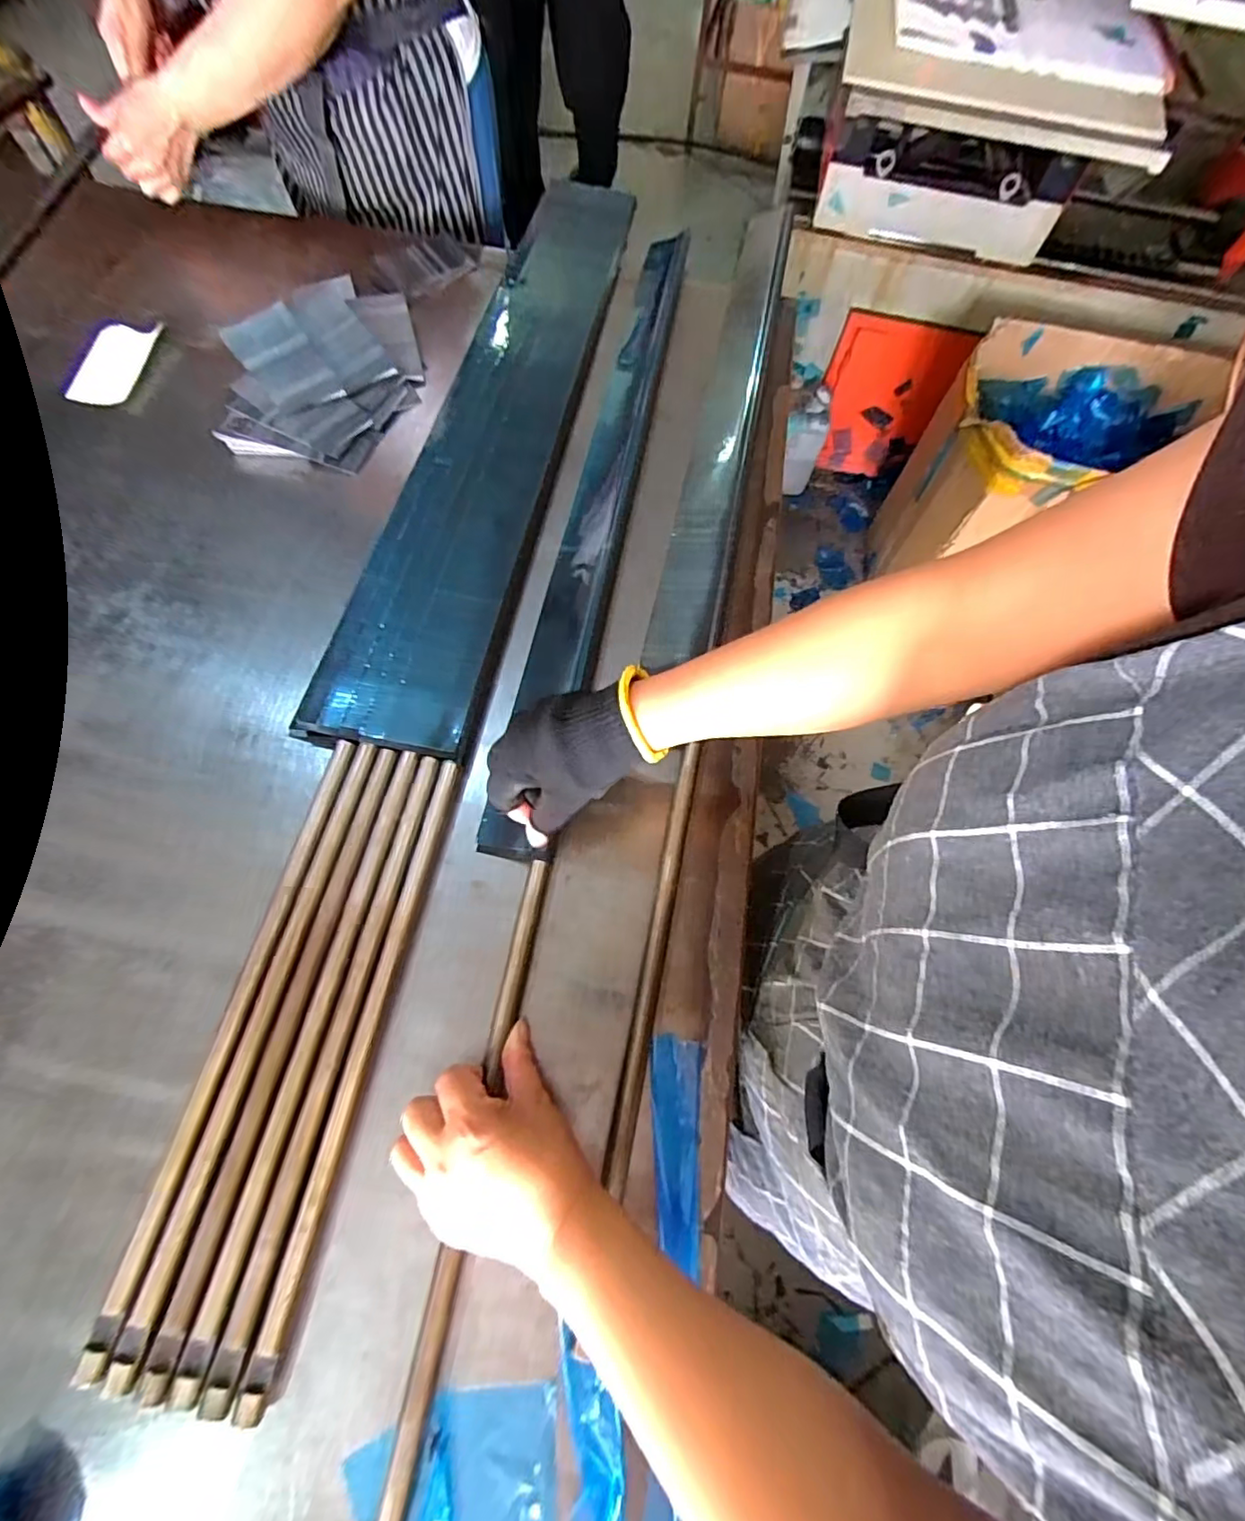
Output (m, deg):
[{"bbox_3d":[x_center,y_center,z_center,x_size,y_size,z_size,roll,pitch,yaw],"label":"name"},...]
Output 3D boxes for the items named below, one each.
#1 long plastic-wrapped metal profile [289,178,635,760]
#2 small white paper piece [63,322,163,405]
[{"bbox_3d":[-0.134,-0.409,0.653,0.178,0.027,0.853,8,66,0],"label":"long plastic-wrapped metal profile"},{"bbox_3d":[-0.572,-0.446,0.655,0.065,0.008,0.114,9,73,-6],"label":"small white paper piece"}]

